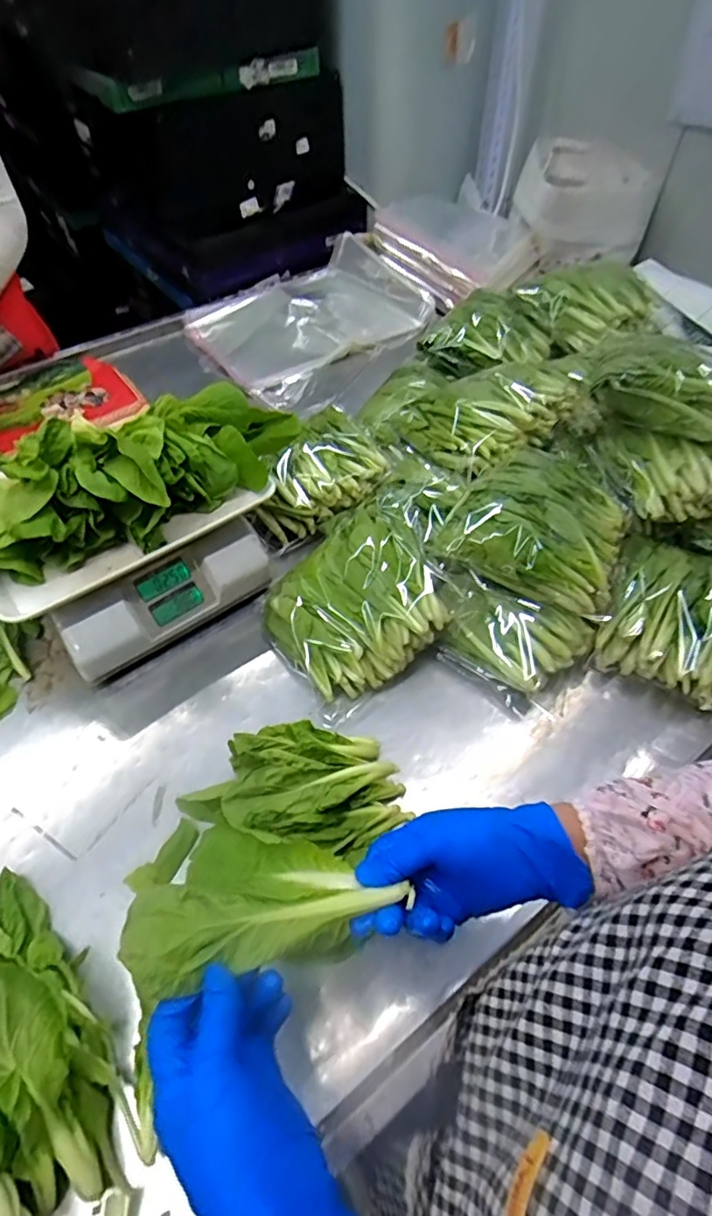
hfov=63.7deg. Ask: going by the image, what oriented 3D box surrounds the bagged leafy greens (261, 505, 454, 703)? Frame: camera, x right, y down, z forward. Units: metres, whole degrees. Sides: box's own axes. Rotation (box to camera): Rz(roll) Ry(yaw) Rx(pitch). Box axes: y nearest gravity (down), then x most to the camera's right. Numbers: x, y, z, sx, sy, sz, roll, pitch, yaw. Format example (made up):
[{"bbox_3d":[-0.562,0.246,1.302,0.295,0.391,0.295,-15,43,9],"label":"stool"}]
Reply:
[{"bbox_3d":[-0.002,-0.002,0.621,0.182,0.056,0.169,-45,76,1],"label":"bagged leafy greens"}]

